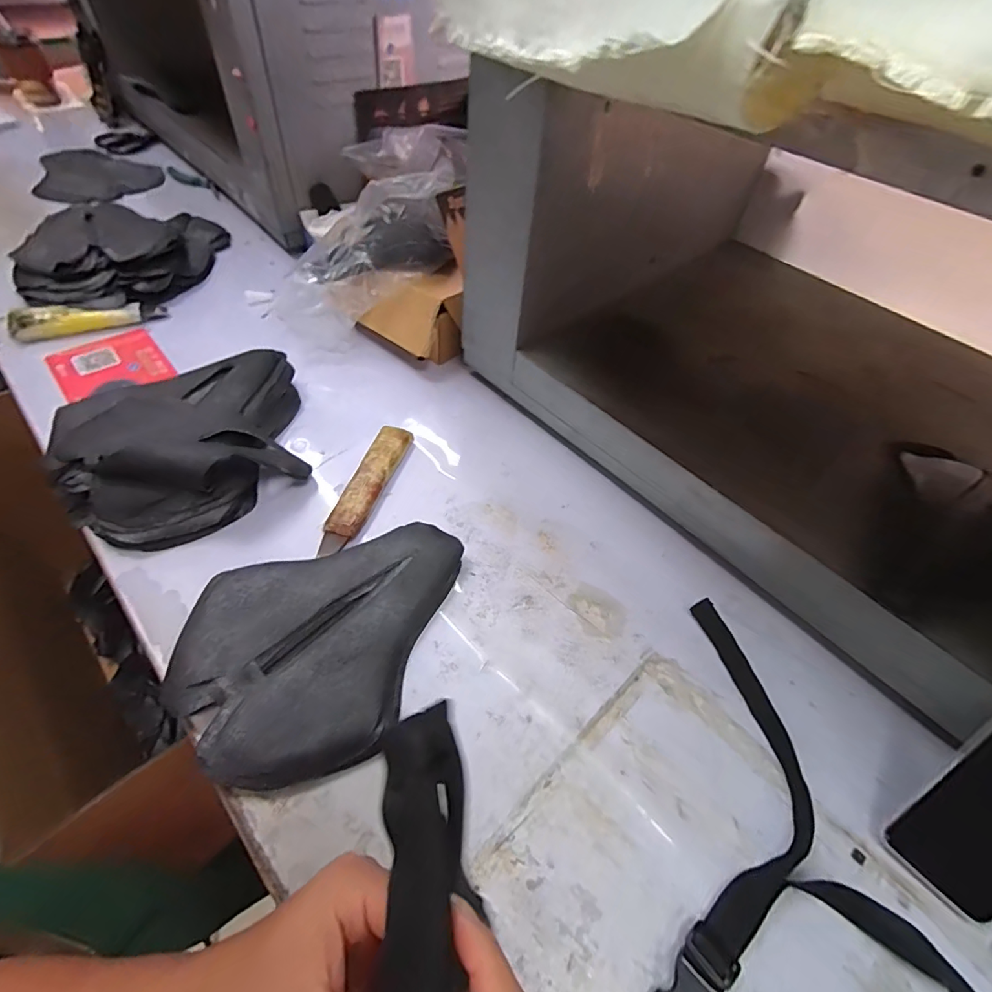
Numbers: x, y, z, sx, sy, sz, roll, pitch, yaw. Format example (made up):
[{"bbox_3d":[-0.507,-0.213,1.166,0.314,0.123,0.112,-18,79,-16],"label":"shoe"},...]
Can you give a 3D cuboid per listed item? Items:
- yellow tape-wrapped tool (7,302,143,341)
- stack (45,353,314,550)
[{"bbox_3d":[-0.553,-0.236,0.649,0.142,0.036,0.023,-18,56,-19],"label":"yellow tape-wrapped tool"},{"bbox_3d":[-0.325,-0.064,0.527,0.247,0.079,0.206,-25,59,-23],"label":"stack"}]

